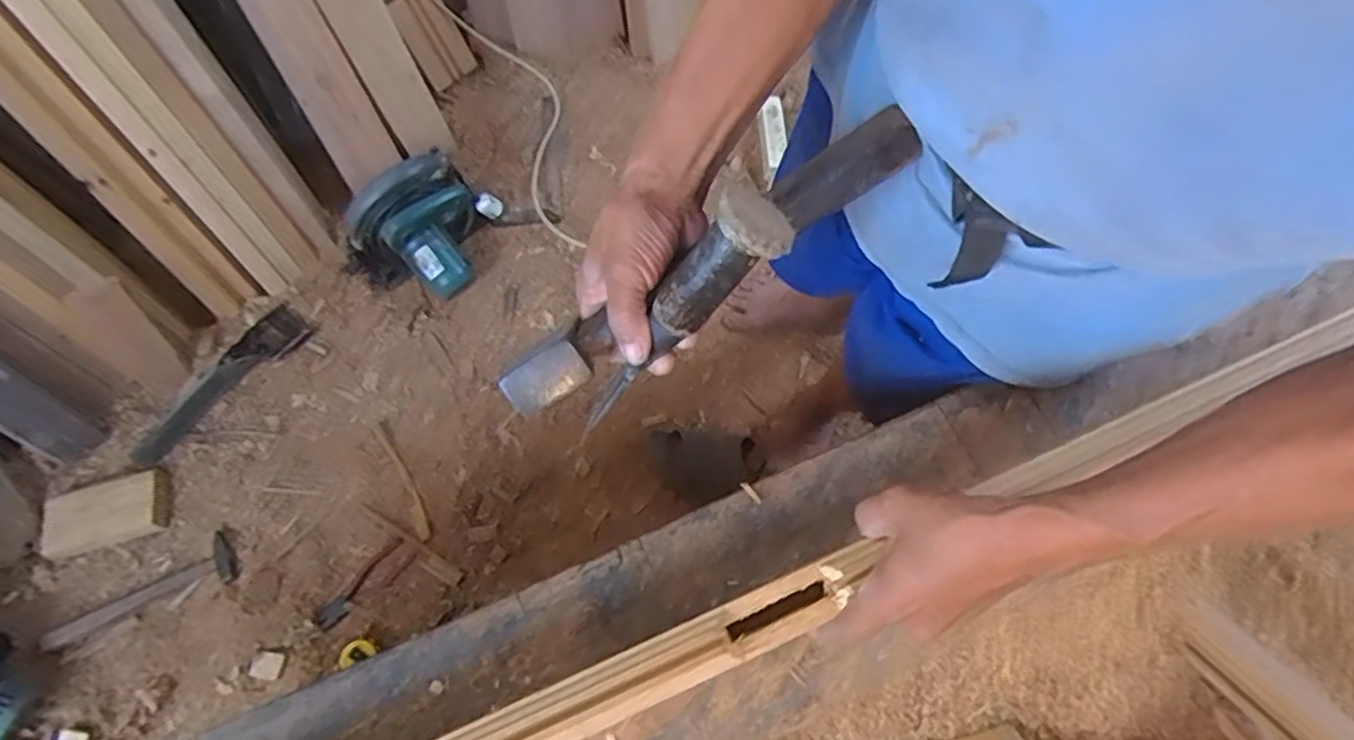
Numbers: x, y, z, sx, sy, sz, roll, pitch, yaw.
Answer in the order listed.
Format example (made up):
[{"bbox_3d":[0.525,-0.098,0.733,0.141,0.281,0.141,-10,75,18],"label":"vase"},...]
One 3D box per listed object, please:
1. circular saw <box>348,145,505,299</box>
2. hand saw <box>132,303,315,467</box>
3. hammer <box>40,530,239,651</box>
[{"bbox_3d":[-0.437,-0.236,1.234,0.274,0.195,0.186,-35,74,-11],"label":"circular saw"},{"bbox_3d":[-0.803,0.018,1.237,0.091,0.025,0.335,40,76,13],"label":"hand saw"},{"bbox_3d":[-0.850,0.344,1.121,0.269,0.039,0.090,-22,72,-7],"label":"hammer"}]

